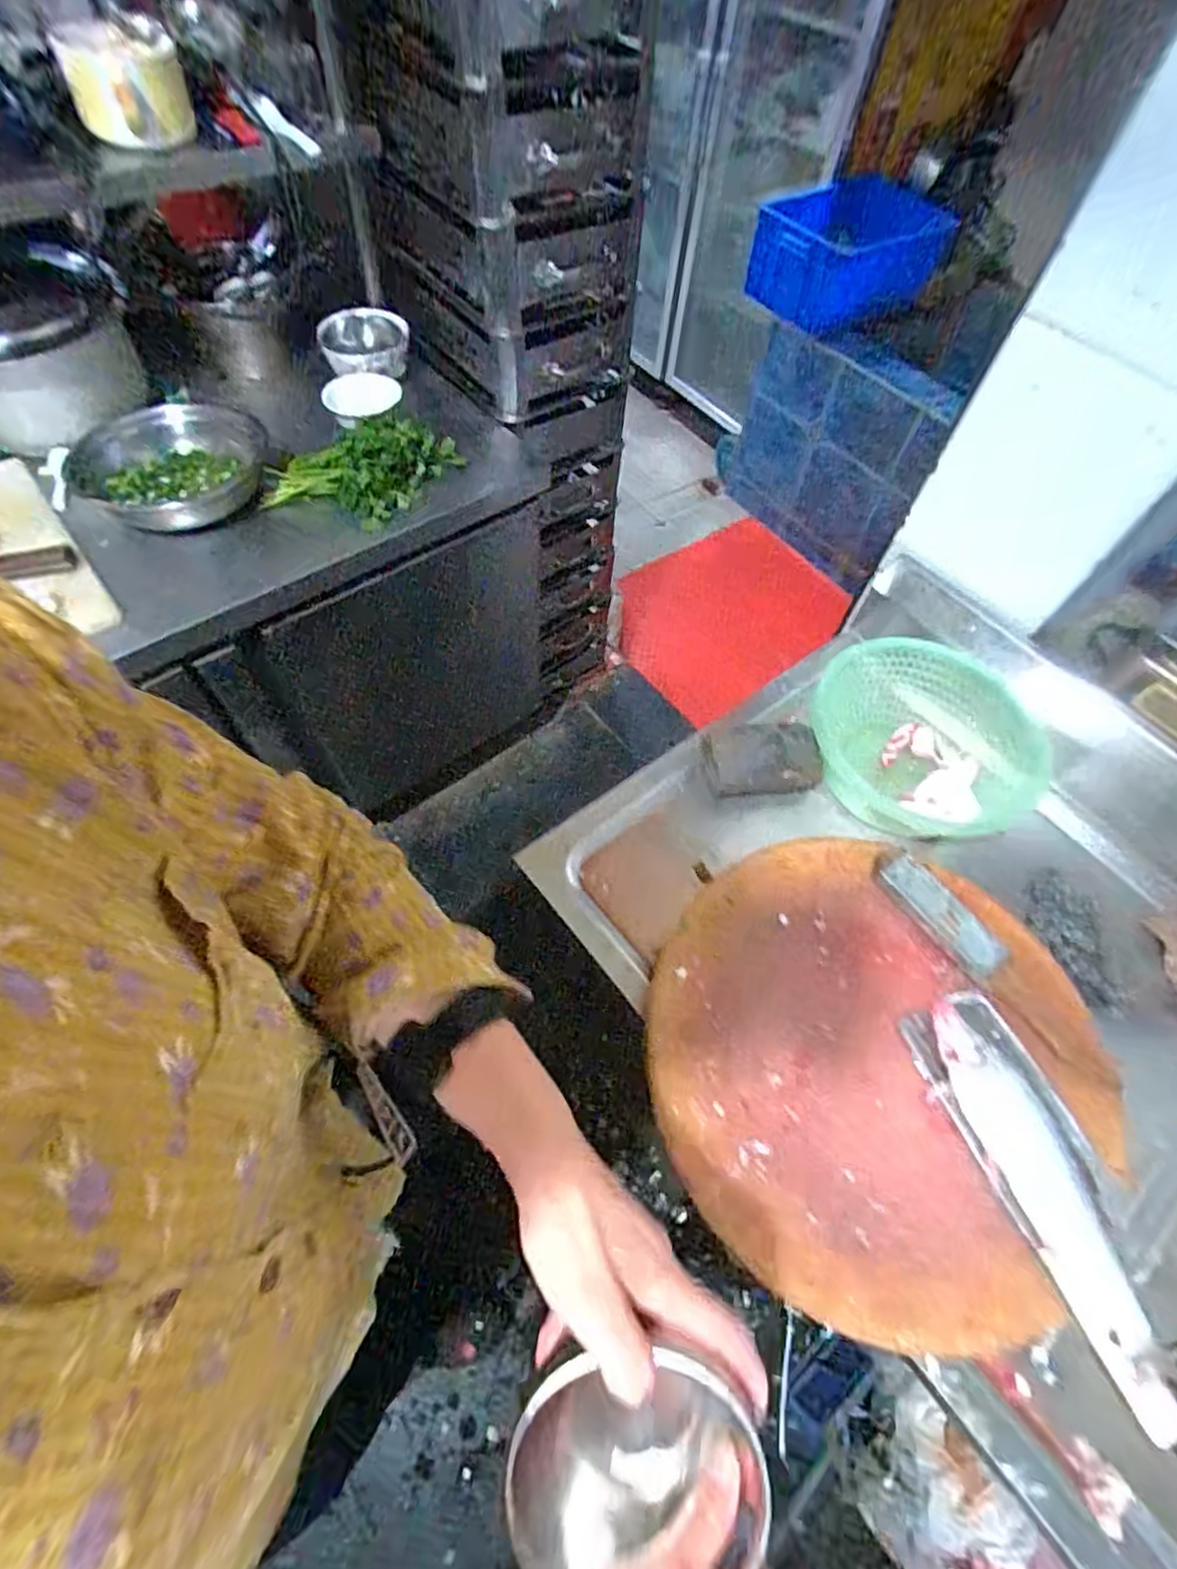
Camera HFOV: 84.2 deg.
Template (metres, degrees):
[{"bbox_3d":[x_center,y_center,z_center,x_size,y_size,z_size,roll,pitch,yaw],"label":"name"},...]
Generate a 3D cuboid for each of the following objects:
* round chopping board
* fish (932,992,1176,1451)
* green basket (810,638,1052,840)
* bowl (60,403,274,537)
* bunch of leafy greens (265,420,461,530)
[{"bbox_3d":[0.250,0.236,0.577,0.380,0.029,0.389,2,59,-3],"label":"round chopping board"},{"bbox_3d":[0.379,0.323,0.533,0.090,0.032,0.295,-12,61,-10],"label":"fish"},{"bbox_3d":[0.381,-0.054,0.764,0.248,0.095,0.240,2,59,-3],"label":"green basket"},{"bbox_3d":[-0.598,-0.456,0.941,0.249,0.065,0.183,-6,60,-7],"label":"bowl"},{"bbox_3d":[-0.315,-0.464,0.952,0.270,0.062,0.147,-37,68,-22],"label":"bunch of leafy greens"}]

